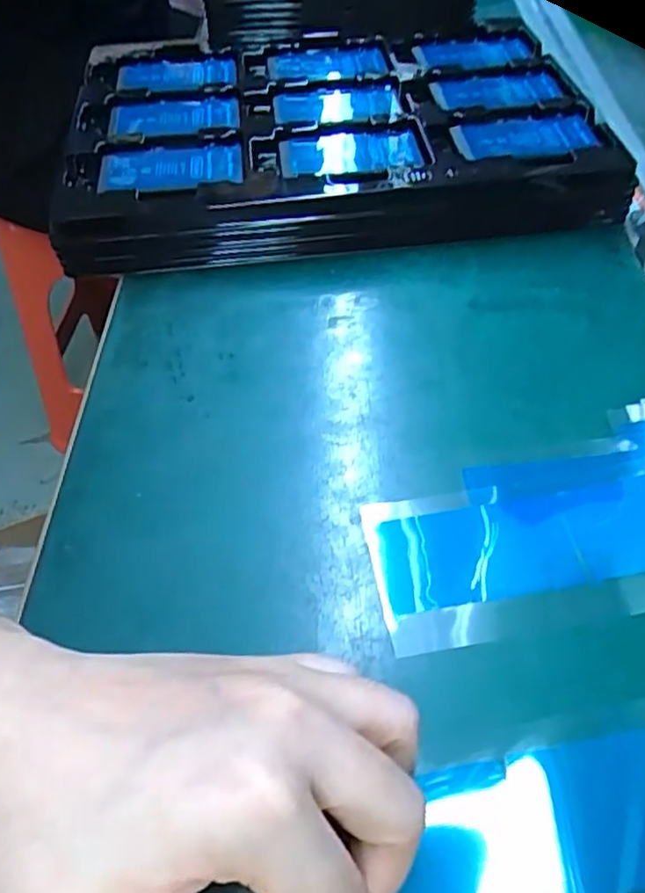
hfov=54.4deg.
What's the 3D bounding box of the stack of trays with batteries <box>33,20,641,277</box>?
[{"bbox_3d":[0.005,-0.210,0.425,0.332,0.044,0.223,-3,53,-2],"label":"stack of trays with batteries"}]

